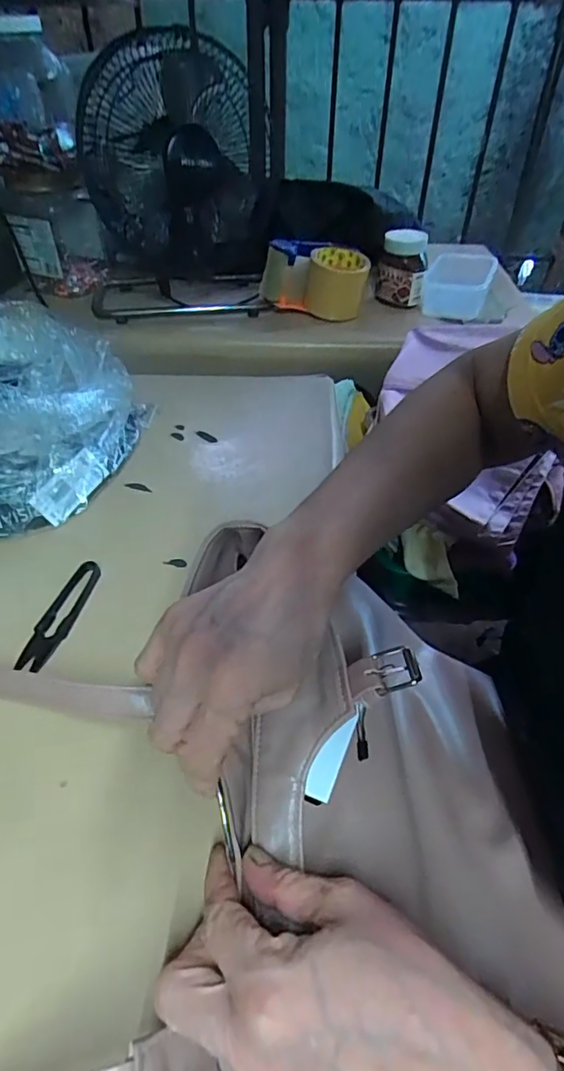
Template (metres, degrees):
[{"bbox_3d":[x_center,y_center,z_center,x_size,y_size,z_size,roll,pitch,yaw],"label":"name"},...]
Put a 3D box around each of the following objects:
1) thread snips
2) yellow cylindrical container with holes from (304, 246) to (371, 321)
[{"bbox_3d":[-0.158,0.055,0.378,0.024,0.006,0.092,9,45,8],"label":"thread snips"},{"bbox_3d":[0.085,-0.390,0.815,0.090,0.082,0.073,6,44,5],"label":"yellow cylindrical container with holes"}]

